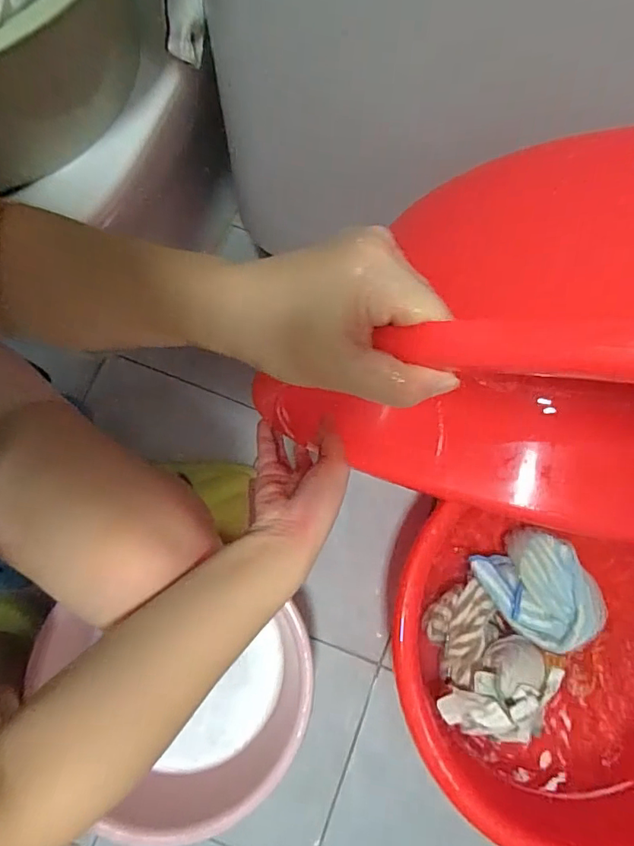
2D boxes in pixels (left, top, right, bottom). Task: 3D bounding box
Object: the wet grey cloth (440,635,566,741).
[{"bbox_3d":[0.249,0.365,0.663,0.164,0.061,0.134,3,77,0],"label":"wet grey cloth"}]

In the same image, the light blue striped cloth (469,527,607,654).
[{"bbox_3d":[0.335,0.249,0.735,0.141,0.043,0.183,-33,81,-8],"label":"light blue striped cloth"}]

